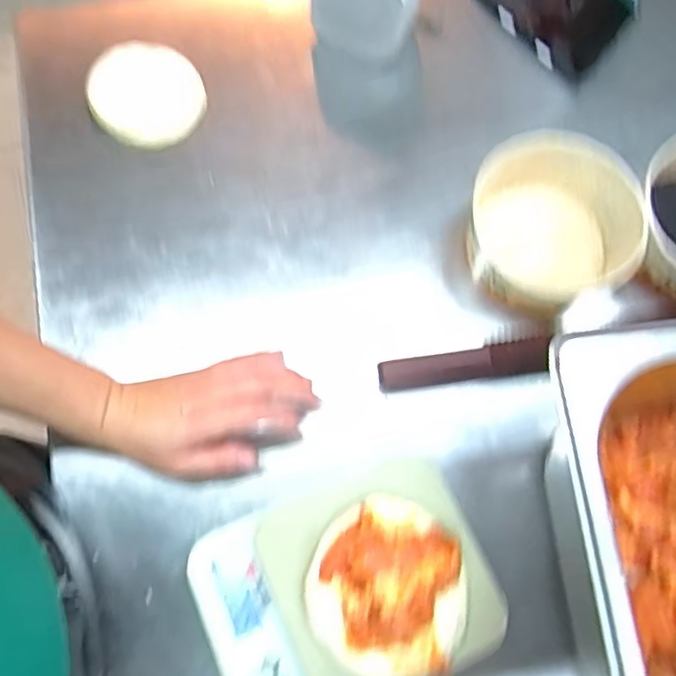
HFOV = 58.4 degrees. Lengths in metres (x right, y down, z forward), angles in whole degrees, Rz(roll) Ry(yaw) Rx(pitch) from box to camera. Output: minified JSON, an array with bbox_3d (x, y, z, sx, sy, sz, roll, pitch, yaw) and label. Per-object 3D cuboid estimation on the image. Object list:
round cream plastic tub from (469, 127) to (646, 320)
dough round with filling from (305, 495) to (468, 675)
[{"bbox_3d":[0.176,-0.090,0.495,0.118,0.079,0.121,0,73,-1],"label":"round cream plastic tub"},{"bbox_3d":[0.036,0.163,0.390,0.106,0.030,0.105,0,73,-1],"label":"dough round with filling"}]

